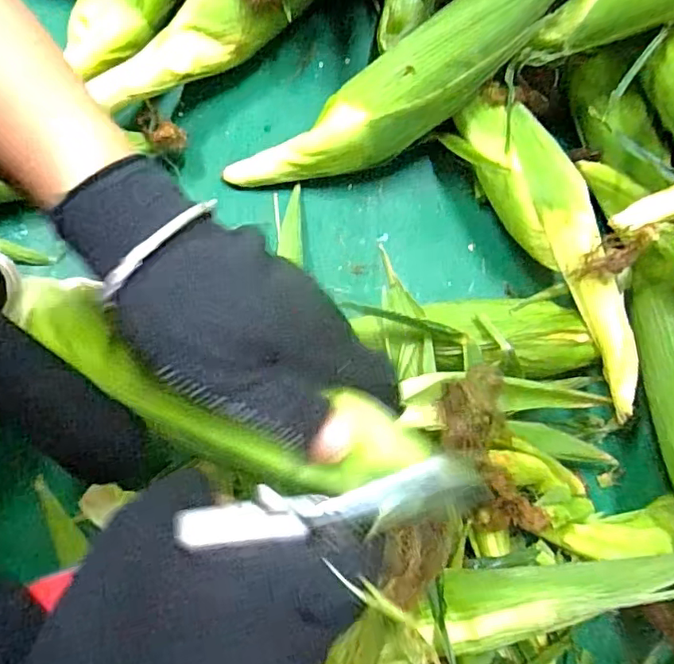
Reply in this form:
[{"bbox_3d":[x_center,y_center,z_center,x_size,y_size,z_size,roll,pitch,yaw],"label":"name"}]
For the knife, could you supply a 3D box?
[{"bbox_3d":[-0.001,0.065,0.211,0.108,0.009,0.019,-8,79,-4],"label":"knife"}]

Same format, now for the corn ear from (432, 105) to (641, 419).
[{"bbox_3d":[0.178,-0.074,0.456,0.063,0.047,0.287,-22,82,-6],"label":"corn ear"}]

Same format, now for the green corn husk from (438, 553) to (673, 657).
[{"bbox_3d":[0.156,0.166,0.350,0.176,0.030,0.043,-7,80,-3],"label":"green corn husk"}]

